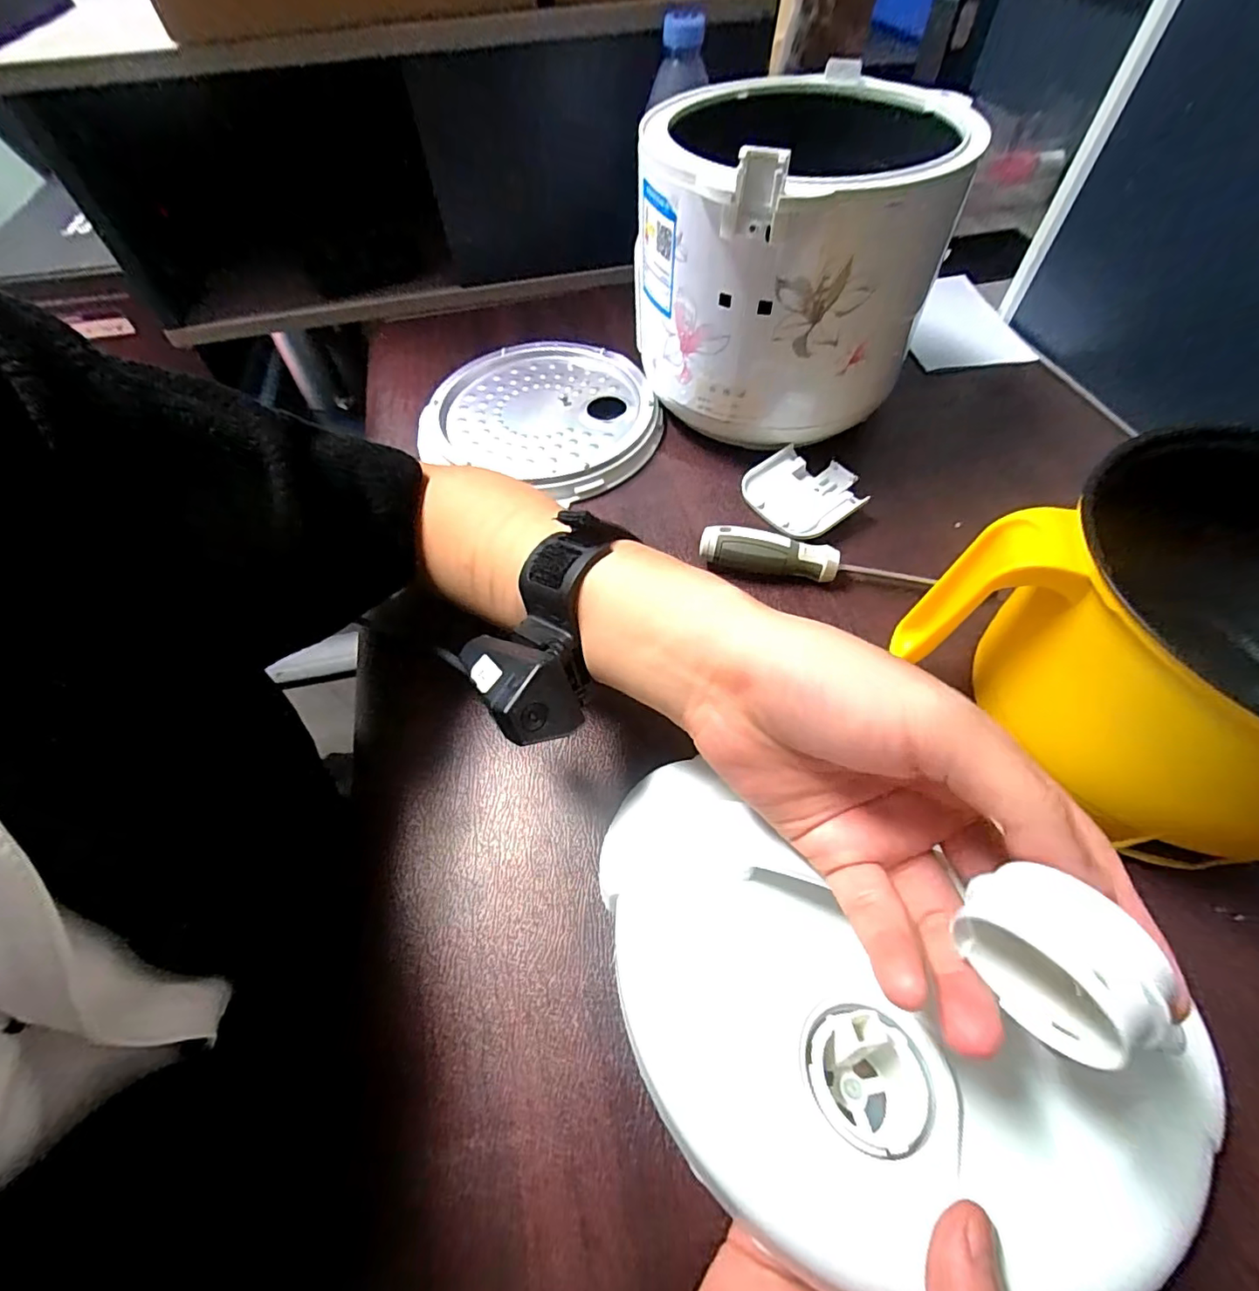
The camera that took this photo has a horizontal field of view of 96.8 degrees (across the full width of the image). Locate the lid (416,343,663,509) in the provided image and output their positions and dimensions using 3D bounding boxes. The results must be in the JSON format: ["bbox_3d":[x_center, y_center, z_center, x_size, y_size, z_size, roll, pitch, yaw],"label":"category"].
[{"bbox_3d":[-0.066,-0.195,0.463,0.186,0.015,0.164,21,59,15],"label":"lid"}]

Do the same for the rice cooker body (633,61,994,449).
[{"bbox_3d":[0.113,-0.275,0.410,0.190,0.175,0.225,19,58,14],"label":"rice cooker body"}]

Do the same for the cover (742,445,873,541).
[{"bbox_3d":[0.129,-0.113,0.405,0.078,0.013,0.071,-28,59,-16],"label":"cover"}]

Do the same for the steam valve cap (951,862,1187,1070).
[{"bbox_3d":[0.099,0.073,0.133,0.020,0.037,0.042,-29,61,-17],"label":"steam valve cap"}]

